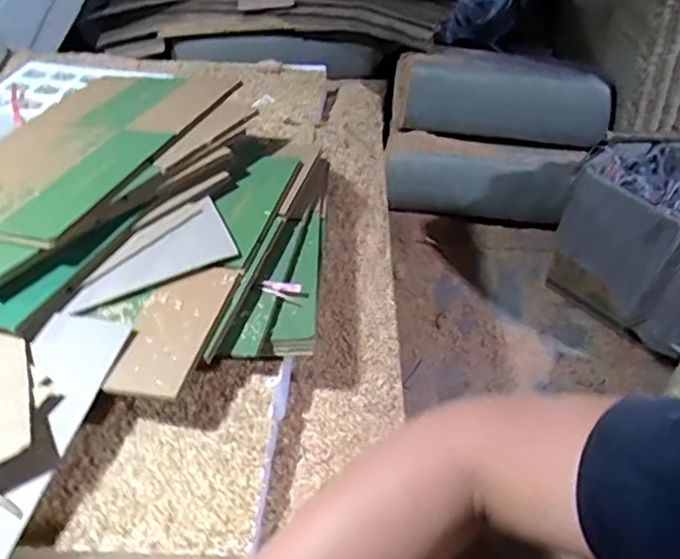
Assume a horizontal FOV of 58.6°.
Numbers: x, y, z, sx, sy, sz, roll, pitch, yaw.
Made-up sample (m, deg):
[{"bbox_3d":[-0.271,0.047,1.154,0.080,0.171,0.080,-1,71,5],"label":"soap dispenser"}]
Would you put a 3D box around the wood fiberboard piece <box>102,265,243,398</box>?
[{"bbox_3d":[-0.172,0.046,0.633,0.086,0.007,0.179,4,42,12],"label":"wood fiberboard piece"}]

